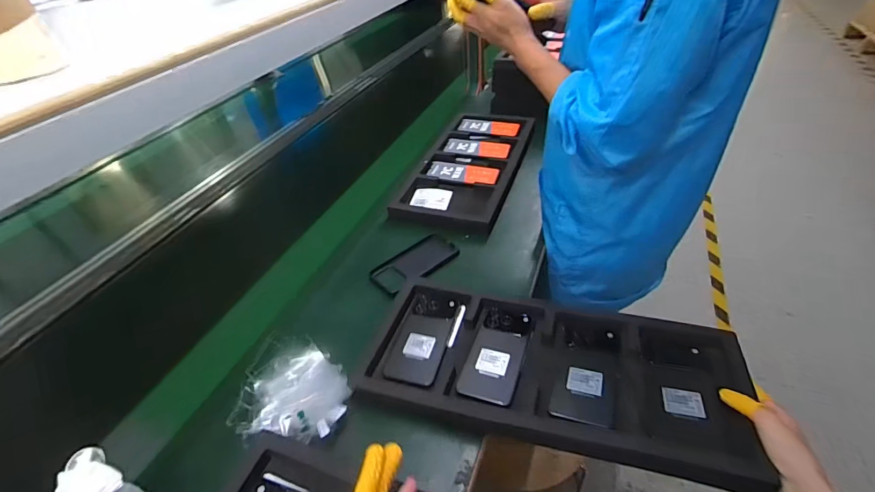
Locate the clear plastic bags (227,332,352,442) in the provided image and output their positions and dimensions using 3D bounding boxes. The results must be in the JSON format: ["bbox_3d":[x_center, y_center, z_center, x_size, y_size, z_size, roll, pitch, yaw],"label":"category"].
[{"bbox_3d":[-0.194,0.191,0.575,0.155,0.029,0.132,2,40,11],"label":"clear plastic bags"}]

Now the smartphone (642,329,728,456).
[{"bbox_3d":[0.301,0.170,0.512,0.084,0.012,0.175,2,30,23],"label":"smartphone"}]

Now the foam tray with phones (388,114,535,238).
[{"bbox_3d":[0.085,-0.207,1.014,0.227,0.041,0.504,10,42,19],"label":"foam tray with phones"}]

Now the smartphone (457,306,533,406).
[{"bbox_3d":[0.085,0.147,0.594,0.073,0.009,0.158,10,42,19],"label":"smartphone"}]

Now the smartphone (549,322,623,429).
[{"bbox_3d":[0.198,0.163,0.553,0.075,0.007,0.155,7,35,23],"label":"smartphone"}]

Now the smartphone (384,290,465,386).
[{"bbox_3d":[-0.019,0.132,0.632,0.073,0.014,0.161,6,41,15],"label":"smartphone"}]

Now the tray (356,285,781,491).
[{"bbox_3d":[0.142,0.157,0.567,0.463,0.041,0.227,6,41,20],"label":"tray"}]

